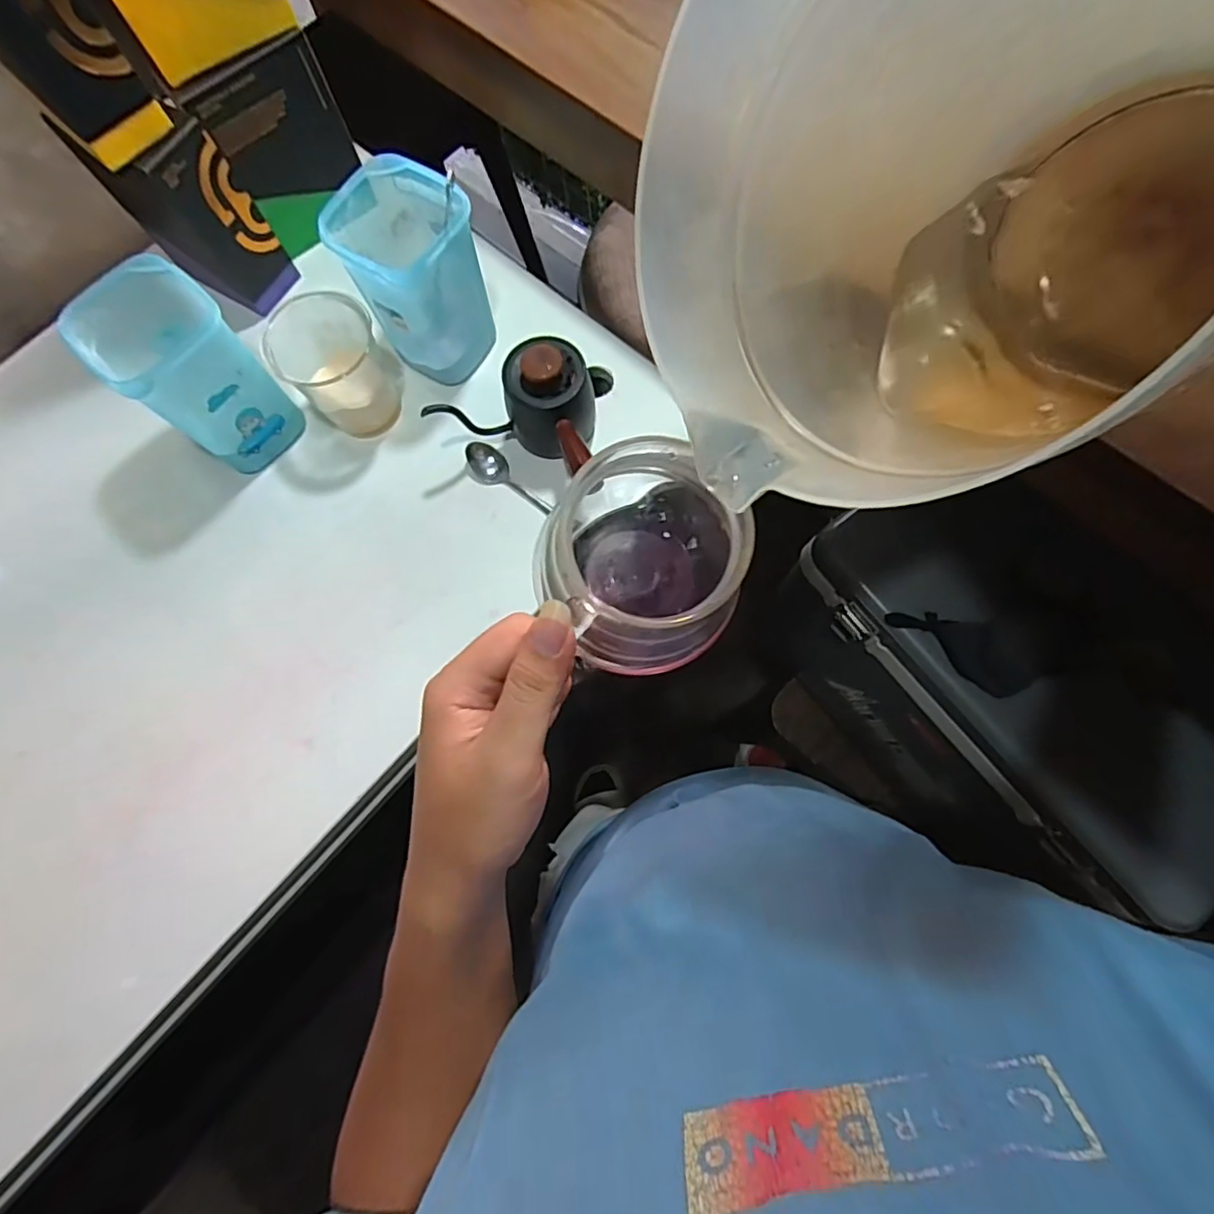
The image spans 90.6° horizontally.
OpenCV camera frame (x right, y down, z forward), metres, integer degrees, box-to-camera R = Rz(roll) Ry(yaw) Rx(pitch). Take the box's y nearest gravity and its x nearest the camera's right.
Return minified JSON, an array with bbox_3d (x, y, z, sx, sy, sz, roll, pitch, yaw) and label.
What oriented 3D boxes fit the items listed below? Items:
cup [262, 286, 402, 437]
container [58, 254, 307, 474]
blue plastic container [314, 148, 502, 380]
[{"bbox_3d":[-0.242,-0.218,0.547,0.084,0.093,0.087,0,75,2],"label":"cup"},{"bbox_3d":[-0.348,-0.196,0.517,0.092,0.144,0.094,41,80,11],"label":"container"},{"bbox_3d":[-0.164,-0.288,0.530,0.096,0.139,0.103,-43,78,-9],"label":"blue plastic container"}]

